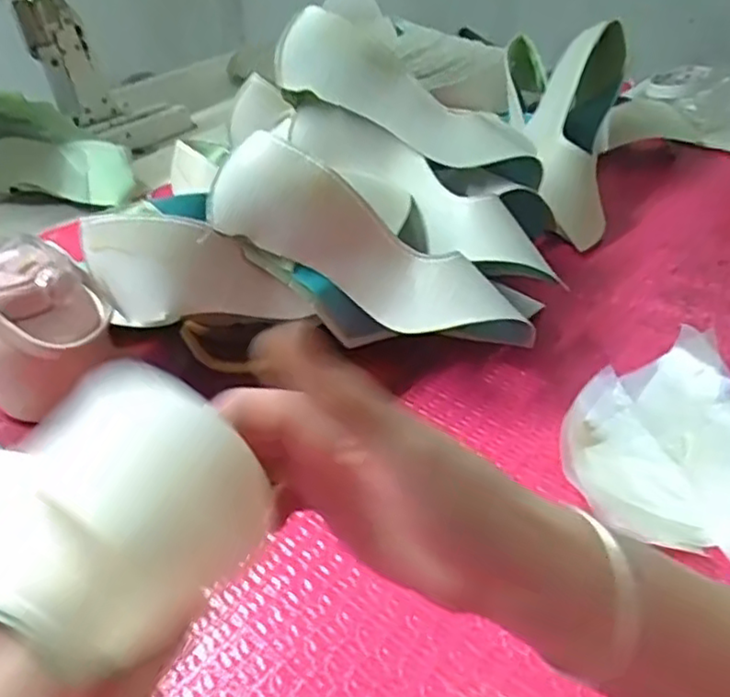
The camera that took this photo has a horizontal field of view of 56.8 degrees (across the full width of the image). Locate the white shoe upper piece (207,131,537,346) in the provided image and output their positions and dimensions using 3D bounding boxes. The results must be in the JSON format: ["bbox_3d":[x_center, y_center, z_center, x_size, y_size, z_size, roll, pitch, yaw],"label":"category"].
[{"bbox_3d":[0.011,-0.067,0.505,0.259,0.074,0.054,29,39,-9],"label":"white shoe upper piece"}]

